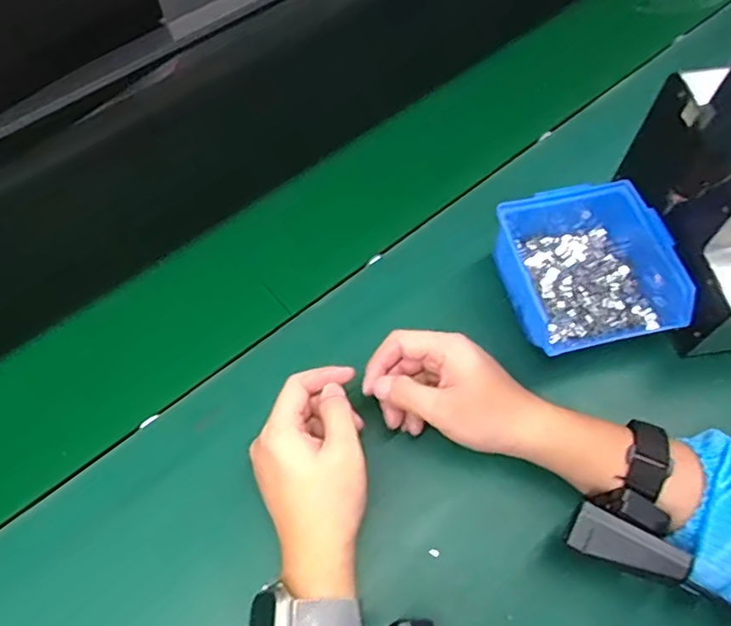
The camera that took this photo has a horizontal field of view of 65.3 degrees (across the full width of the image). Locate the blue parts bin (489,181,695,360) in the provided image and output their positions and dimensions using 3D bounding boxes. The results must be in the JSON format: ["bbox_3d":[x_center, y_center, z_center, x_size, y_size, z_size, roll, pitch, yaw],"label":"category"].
[{"bbox_3d":[0.175,-0.042,0.466,0.120,0.055,0.144,-15,61,-7],"label":"blue parts bin"}]

